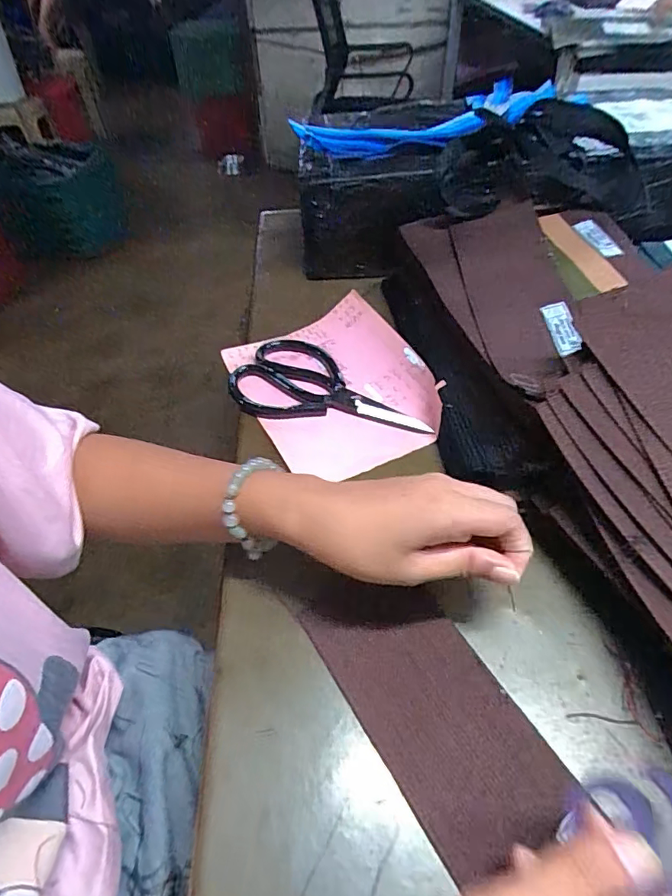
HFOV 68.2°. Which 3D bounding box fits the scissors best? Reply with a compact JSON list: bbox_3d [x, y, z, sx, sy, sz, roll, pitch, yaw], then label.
[{"bbox_3d":[-0.004,-0.056,0.456,0.183,0.010,0.100,12,51,13],"label":"scissors"}]

